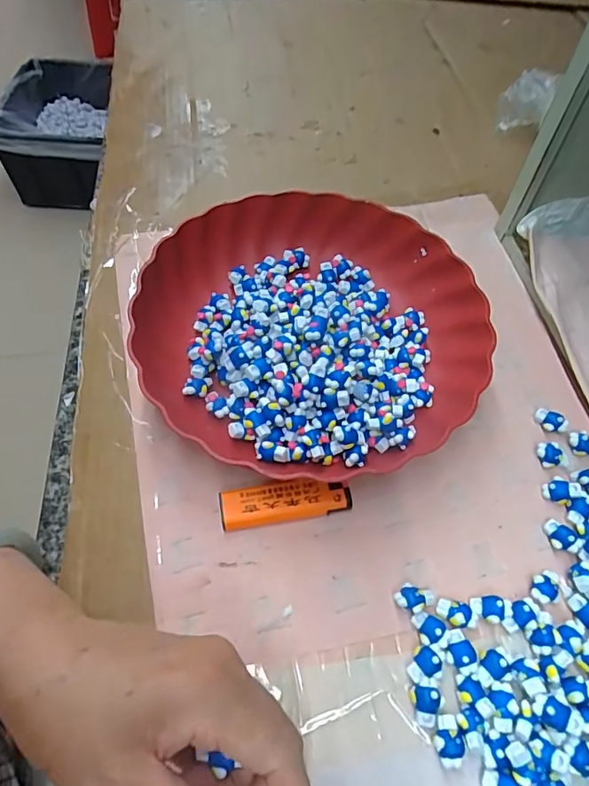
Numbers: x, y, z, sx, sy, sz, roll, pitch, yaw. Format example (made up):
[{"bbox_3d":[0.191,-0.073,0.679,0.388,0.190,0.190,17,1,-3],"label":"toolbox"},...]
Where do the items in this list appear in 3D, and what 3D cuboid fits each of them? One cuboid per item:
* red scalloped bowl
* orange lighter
[{"bbox_3d":[0.015,-0.054,0.364,0.233,0.042,0.232,1,59,-1],"label":"red scalloped bowl"},{"bbox_3d":[-0.005,0.067,0.308,0.080,0.013,0.023,-9,60,-6],"label":"orange lighter"}]

